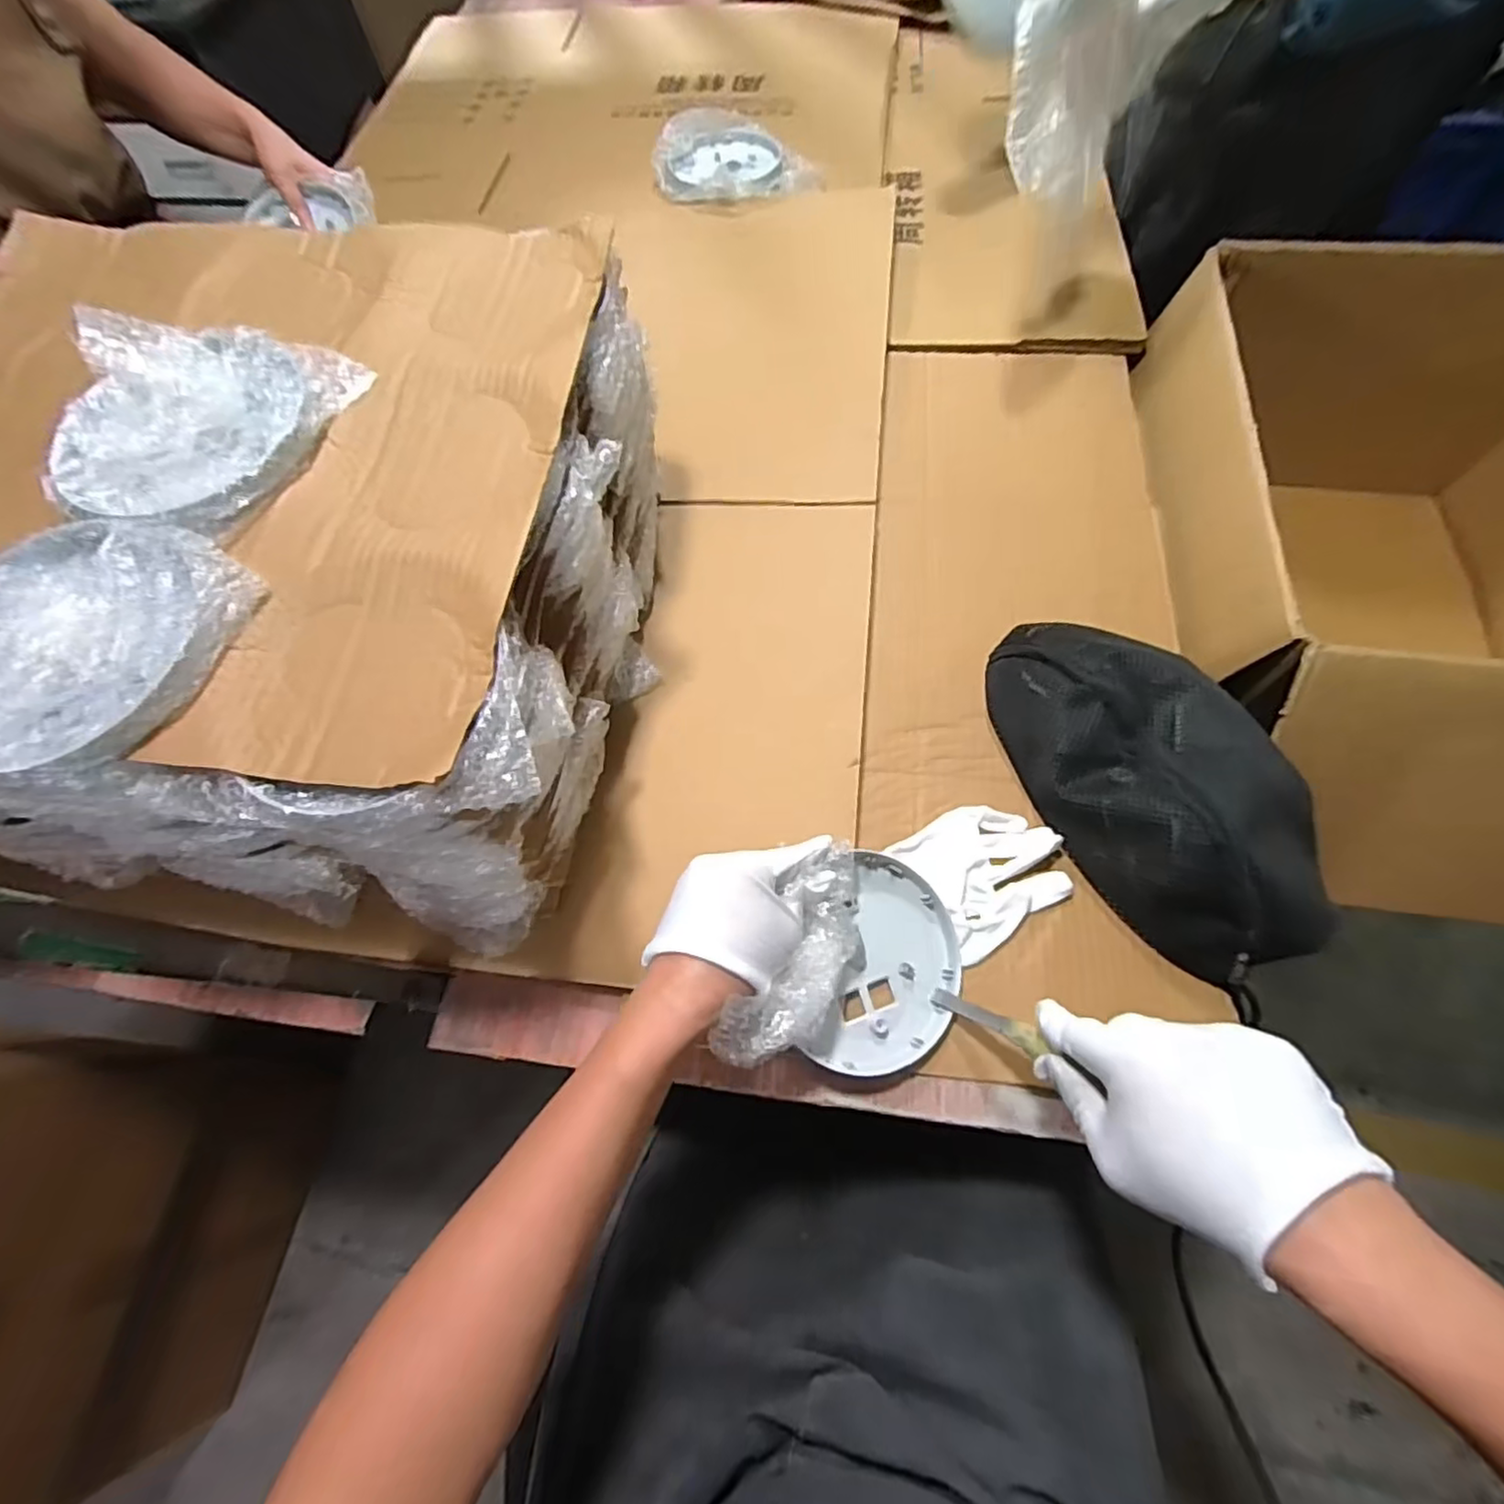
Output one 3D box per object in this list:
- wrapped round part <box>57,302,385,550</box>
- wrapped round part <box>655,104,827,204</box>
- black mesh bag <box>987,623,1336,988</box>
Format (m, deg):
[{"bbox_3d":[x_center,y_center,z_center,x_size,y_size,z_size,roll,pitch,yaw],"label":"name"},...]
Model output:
[{"bbox_3d":[-0.309,-0.186,0.357,0.129,0.051,0.139,-1,67,1],"label":"wrapped round part"},{"bbox_3d":[-0.026,-0.714,0.790,0.180,0.044,0.171,-1,67,1],"label":"wrapped round part"},{"bbox_3d":[0.280,0.013,0.458,0.136,0.075,0.263,-22,68,-8],"label":"black mesh bag"}]

